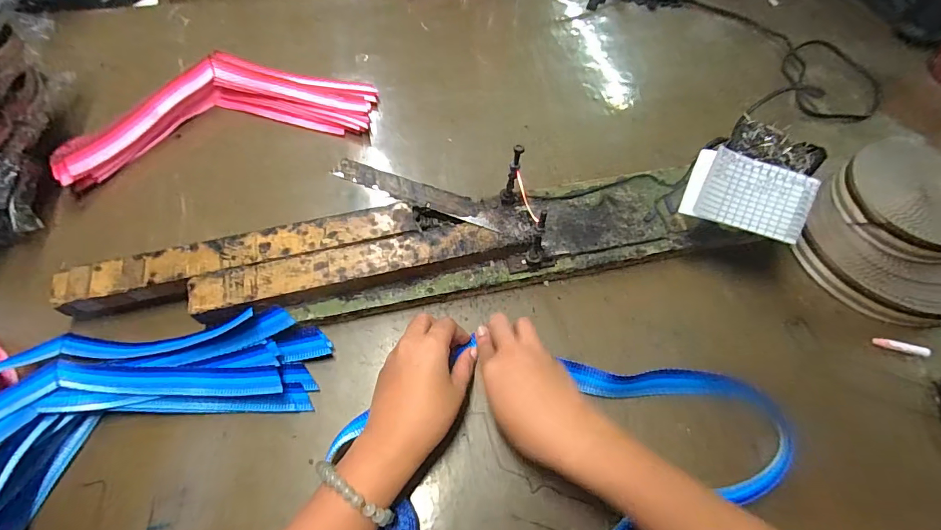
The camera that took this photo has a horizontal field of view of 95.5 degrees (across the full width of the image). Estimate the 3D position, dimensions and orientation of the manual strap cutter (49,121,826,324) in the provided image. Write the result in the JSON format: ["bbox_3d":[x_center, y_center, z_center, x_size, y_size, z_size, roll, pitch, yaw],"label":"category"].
[{"bbox_3d":[-0.028,-0.045,0.406,0.642,0.118,0.132,-5,60,-6],"label":"manual strap cutter"}]

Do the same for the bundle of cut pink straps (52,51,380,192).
[{"bbox_3d":[-0.296,-0.192,0.527,0.353,0.039,0.153,-17,61,-12],"label":"bundle of cut pink straps"}]

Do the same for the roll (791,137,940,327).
[{"bbox_3d":[0.445,-0.028,0.441,0.172,0.082,0.176,-25,64,-15],"label":"roll"}]

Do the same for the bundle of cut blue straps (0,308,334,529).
[{"bbox_3d":[-0.264,0.143,0.322,0.273,0.065,0.213,-4,61,-4],"label":"bundle of cut blue straps"}]

